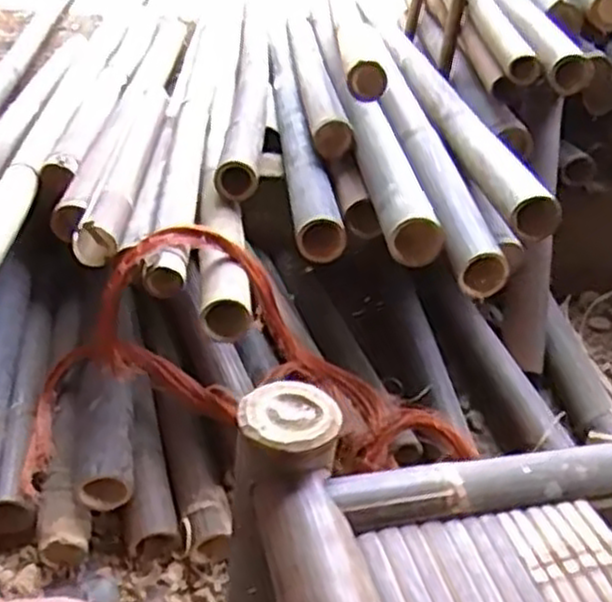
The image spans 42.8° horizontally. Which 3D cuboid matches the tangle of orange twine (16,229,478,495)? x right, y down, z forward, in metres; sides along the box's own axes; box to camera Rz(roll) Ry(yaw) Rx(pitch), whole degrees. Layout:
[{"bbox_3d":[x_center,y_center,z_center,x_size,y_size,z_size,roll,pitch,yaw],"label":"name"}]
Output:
[{"bbox_3d":[-0.081,0.053,0.949,0.509,0.256,0.196,0,35,-11],"label":"tangle of orange twine"}]

